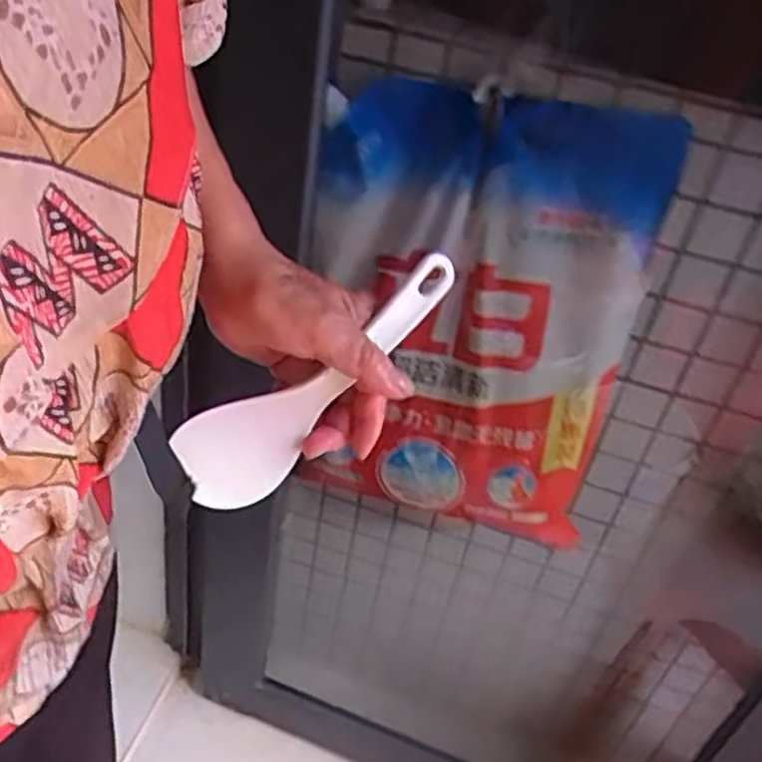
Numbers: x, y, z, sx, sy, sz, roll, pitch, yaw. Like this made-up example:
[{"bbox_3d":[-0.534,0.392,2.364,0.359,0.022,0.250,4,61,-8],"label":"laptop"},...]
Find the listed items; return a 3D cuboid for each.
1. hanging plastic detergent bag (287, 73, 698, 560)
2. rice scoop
[{"bbox_3d":[0.081,-0.052,0.748,0.305,0.433,0.060,13,19,10],"label":"hanging plastic detergent bag"},{"bbox_3d":[-0.035,-0.001,0.420,0.187,0.058,0.022,-40,21,9],"label":"rice scoop"}]

